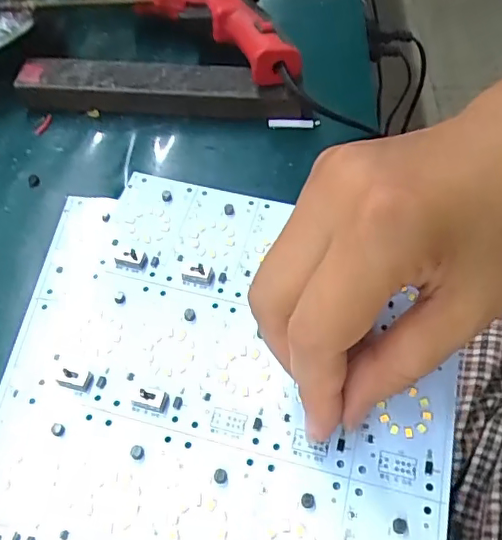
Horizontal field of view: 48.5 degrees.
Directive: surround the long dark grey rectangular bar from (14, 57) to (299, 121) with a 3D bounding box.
[{"bbox_3d":[-0.062,-0.120,0.374,0.182,0.025,0.032,4,56,3],"label":"long dark grey rectangular bar"}]

